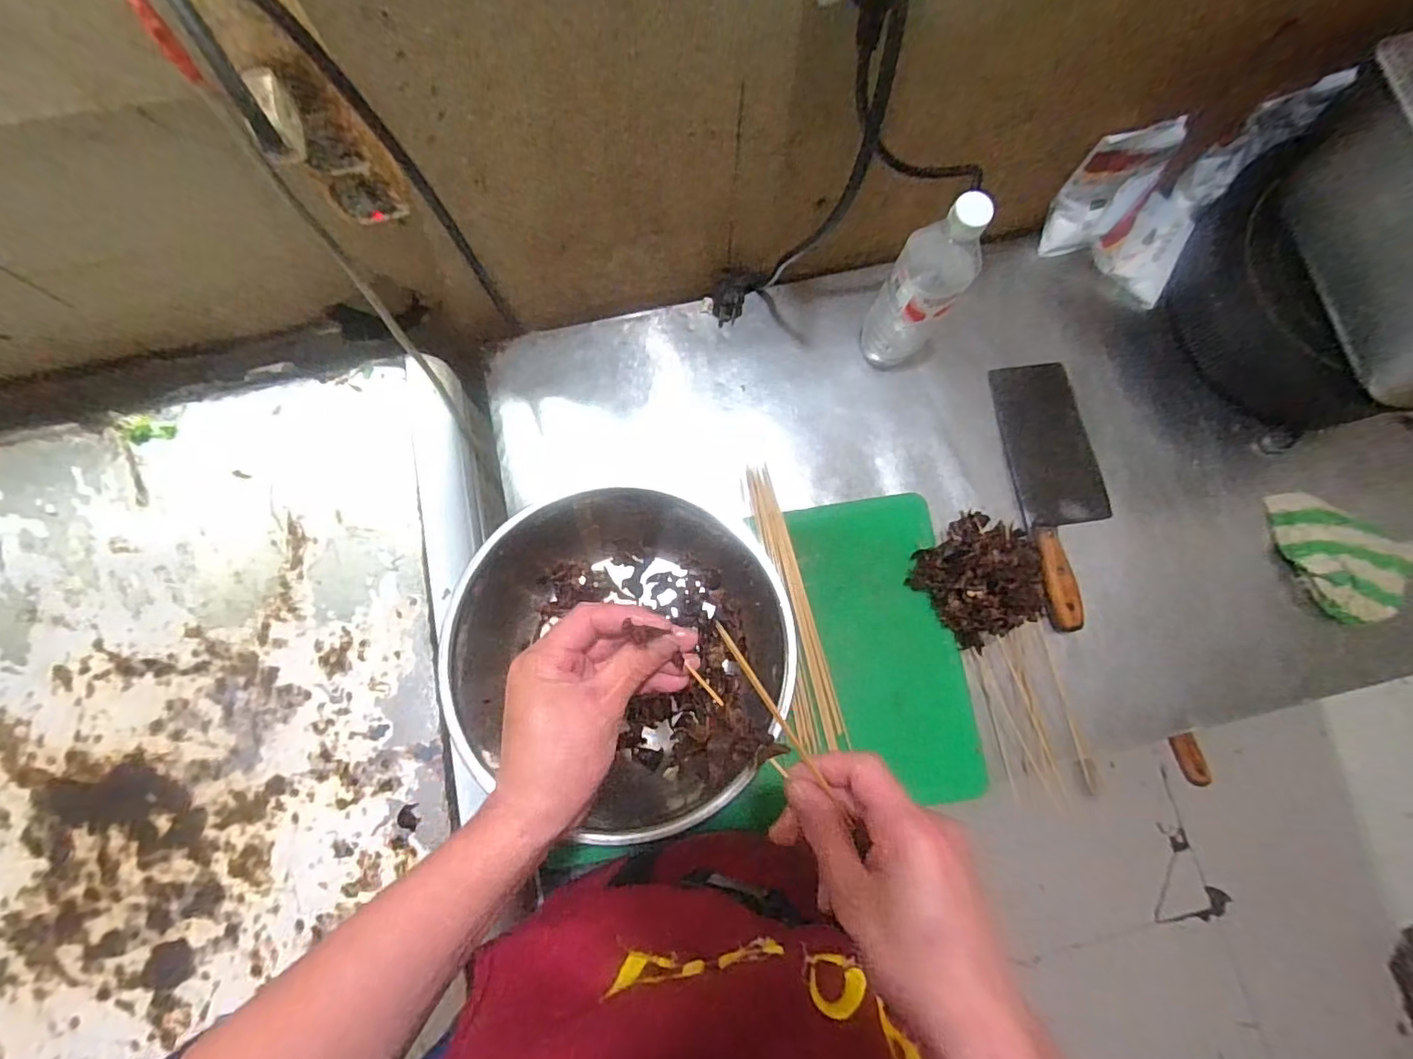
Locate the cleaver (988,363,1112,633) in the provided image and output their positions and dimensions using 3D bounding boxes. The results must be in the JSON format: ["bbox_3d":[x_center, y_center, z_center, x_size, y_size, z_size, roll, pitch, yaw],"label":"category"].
[{"bbox_3d":[0.410,-0.046,0.685,0.098,0.026,0.302,-6,78,-3],"label":"cleaver"}]

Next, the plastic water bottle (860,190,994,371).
[{"bbox_3d":[0.218,-0.245,0.607,0.075,0.245,0.070,0,78,-1],"label":"plastic water bottle"}]

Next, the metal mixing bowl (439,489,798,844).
[{"bbox_3d":[-0.076,0.124,0.584,0.320,0.121,0.325,0,78,-1],"label":"metal mixing bowl"}]

